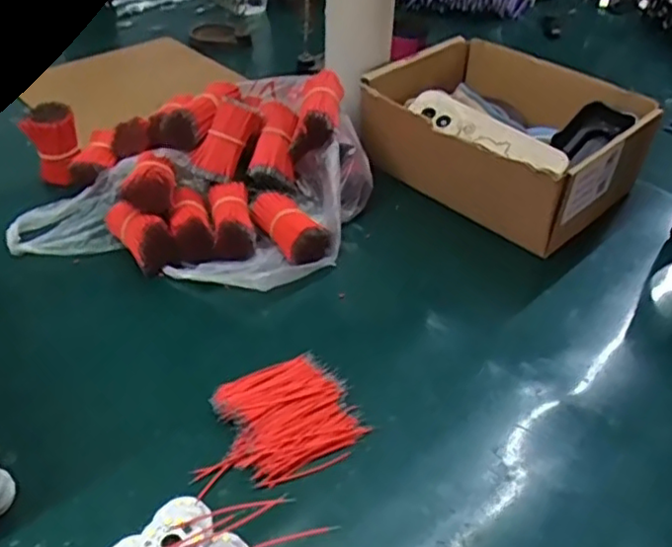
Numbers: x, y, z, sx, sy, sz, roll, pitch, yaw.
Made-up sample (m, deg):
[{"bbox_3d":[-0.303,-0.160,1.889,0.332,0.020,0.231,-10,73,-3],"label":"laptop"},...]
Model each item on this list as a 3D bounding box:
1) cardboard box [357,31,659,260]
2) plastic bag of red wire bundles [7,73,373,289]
[{"bbox_3d":[0.157,-0.128,0.608,0.190,0.093,0.218,-28,49,-32],"label":"cardboard box"},{"bbox_3d":[-0.120,-0.106,0.563,0.291,0.082,0.228,9,40,7],"label":"plastic bag of red wire bundles"}]

